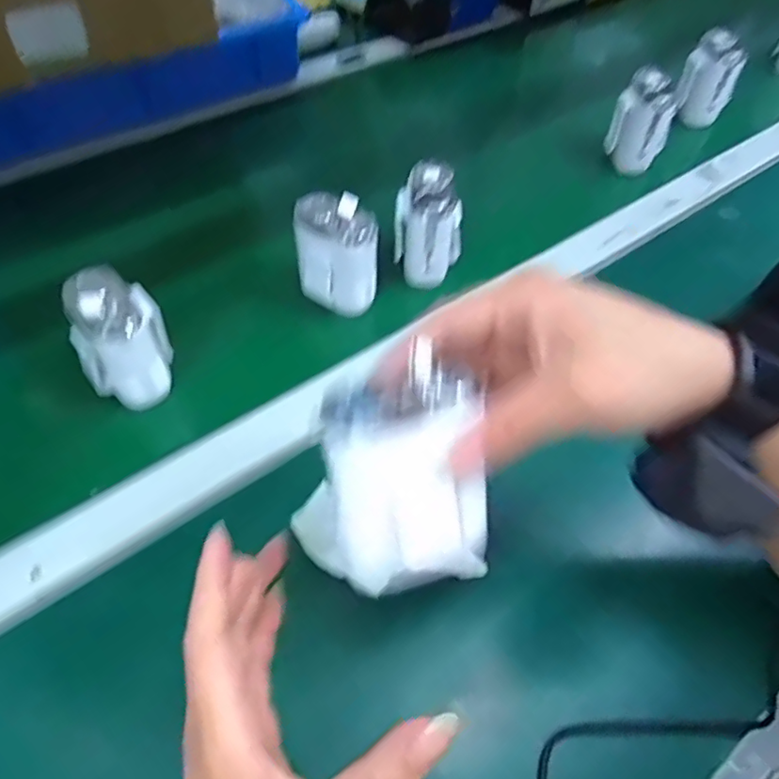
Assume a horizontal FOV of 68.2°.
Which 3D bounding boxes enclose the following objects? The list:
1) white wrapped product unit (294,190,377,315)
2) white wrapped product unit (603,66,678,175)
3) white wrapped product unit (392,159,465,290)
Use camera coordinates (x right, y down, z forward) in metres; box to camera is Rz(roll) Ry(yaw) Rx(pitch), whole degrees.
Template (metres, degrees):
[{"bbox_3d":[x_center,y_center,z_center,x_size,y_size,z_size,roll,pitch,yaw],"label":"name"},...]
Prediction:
[{"bbox_3d":[-0.043,-0.110,0.469,0.067,0.083,0.052,6,57,1],"label":"white wrapped product unit"},{"bbox_3d":[0.270,-0.285,0.620,0.060,0.087,0.050,26,57,16],"label":"white wrapped product unit"},{"bbox_3d":[0.033,-0.141,0.500,0.059,0.082,0.065,-2,54,-4],"label":"white wrapped product unit"}]

